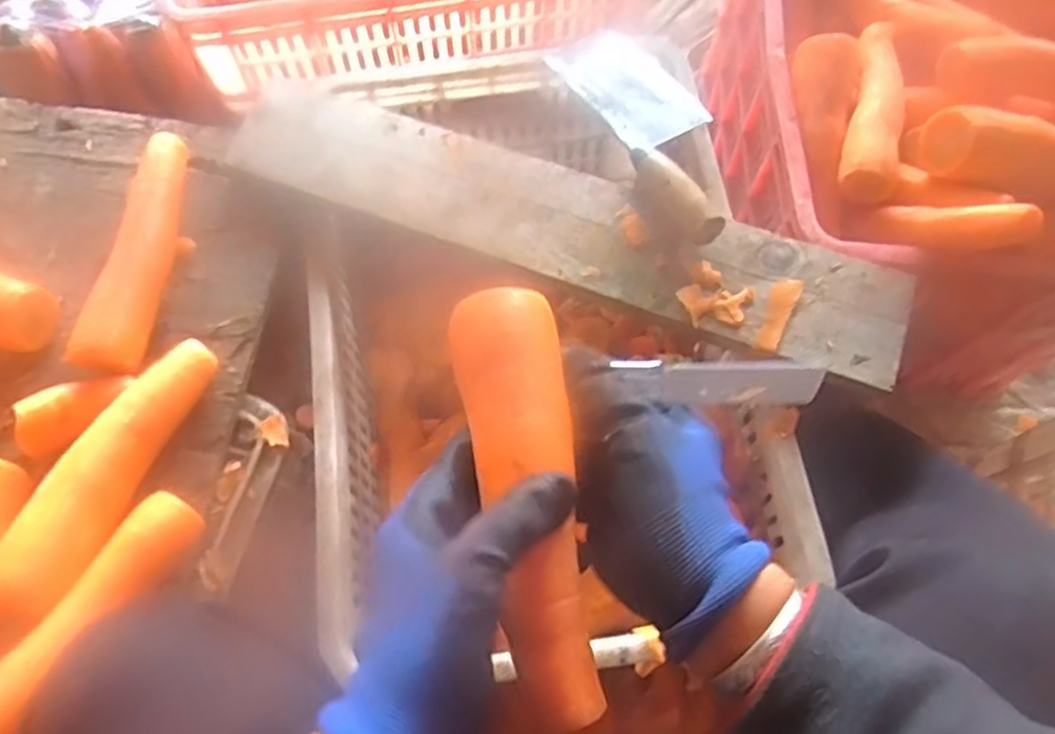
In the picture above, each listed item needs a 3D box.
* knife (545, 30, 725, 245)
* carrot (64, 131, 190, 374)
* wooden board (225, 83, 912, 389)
[{"bbox_3d":[0.106,-0.206,0.611,0.091,0.036,0.259,-20,59,-10],"label":"knife"},{"bbox_3d":[-0.300,-0.092,0.559,0.049,0.041,0.207,3,69,2],"label":"carrot"},{"bbox_3d":[0.021,-0.118,0.572,0.543,0.015,0.110,20,71,8],"label":"wooden board"}]

